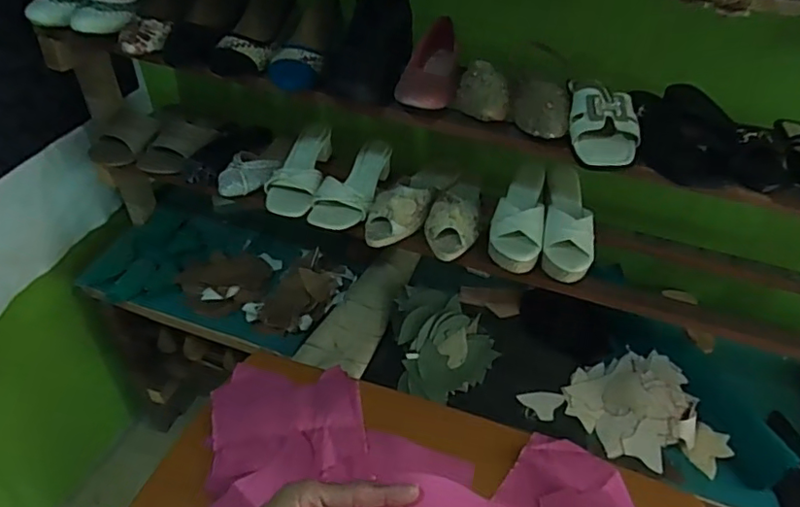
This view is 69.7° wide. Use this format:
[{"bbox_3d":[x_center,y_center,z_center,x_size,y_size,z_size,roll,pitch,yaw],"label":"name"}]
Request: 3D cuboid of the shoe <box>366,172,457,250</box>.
[{"bbox_3d":[0.022,-0.102,1.011,0.086,0.065,0.244,23,46,20],"label":"shoe"}]

